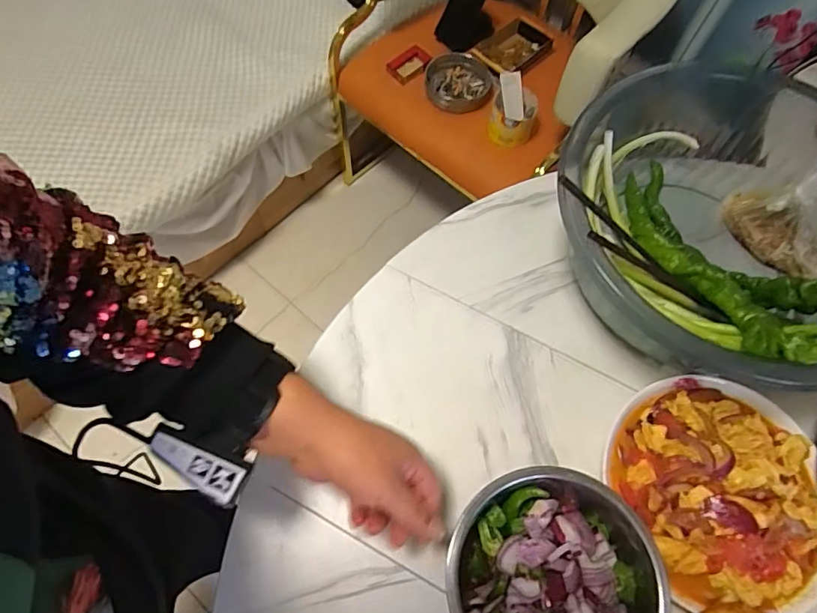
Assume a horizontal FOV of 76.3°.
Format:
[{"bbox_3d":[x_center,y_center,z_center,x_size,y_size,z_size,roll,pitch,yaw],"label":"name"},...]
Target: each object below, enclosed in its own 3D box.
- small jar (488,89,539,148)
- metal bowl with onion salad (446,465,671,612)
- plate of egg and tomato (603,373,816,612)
[{"bbox_3d":[0.212,-0.381,1.039,0.094,0.065,0.095,13,65,3],"label":"small jar"},{"bbox_3d":[0.113,0.219,0.418,0.159,0.062,0.165,1,66,-1],"label":"metal bowl with onion salad"},{"bbox_3d":[0.280,0.158,0.458,0.178,0.057,0.194,1,66,-1],"label":"plate of egg and tomato"}]

